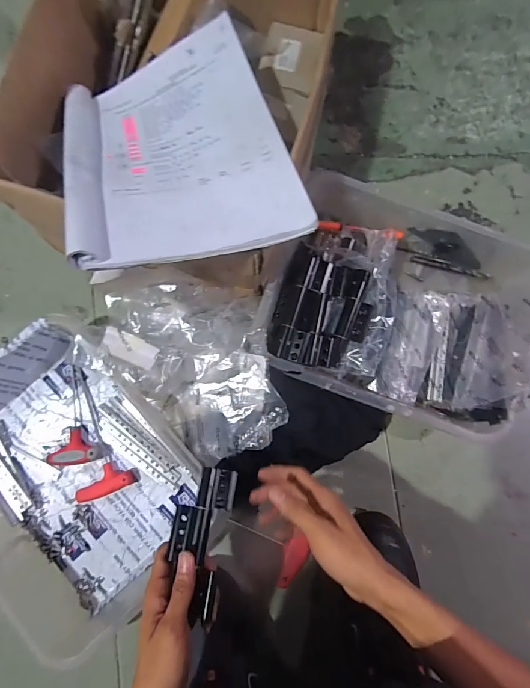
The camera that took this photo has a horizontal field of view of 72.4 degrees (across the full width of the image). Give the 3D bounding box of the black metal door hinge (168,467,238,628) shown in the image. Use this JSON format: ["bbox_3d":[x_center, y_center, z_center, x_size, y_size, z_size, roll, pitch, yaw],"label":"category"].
[{"bbox_3d":[-0.069,0.199,0.374,0.059,0.013,0.134,6,67,6],"label":"black metal door hinge"}]

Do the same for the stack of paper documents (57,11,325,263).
[{"bbox_3d":[-0.094,-0.206,0.370,0.213,0.049,0.281,-15,67,-6],"label":"stack of paper documents"}]

